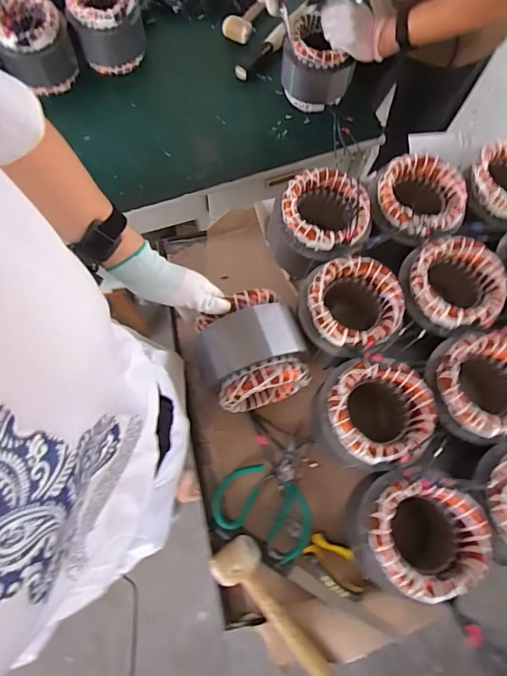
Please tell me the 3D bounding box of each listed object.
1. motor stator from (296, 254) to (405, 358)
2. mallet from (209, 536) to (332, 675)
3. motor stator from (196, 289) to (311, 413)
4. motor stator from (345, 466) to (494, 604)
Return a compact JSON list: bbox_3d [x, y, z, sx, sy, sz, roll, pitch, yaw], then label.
[{"bbox_3d":[0.136,-0.034,0.656,0.146,0.149,0.146,-39,76,-13],"label":"motor stator"},{"bbox_3d":[0.047,0.387,0.568,0.063,0.056,0.276,-38,88,-13],"label":"mallet"},{"bbox_3d":[-0.006,0.022,0.603,0.125,0.131,0.140,-17,72,-7],"label":"motor stator"},{"bbox_3d":[0.199,0.244,0.538,0.138,0.124,0.139,0,71,-1],"label":"motor stator"}]

